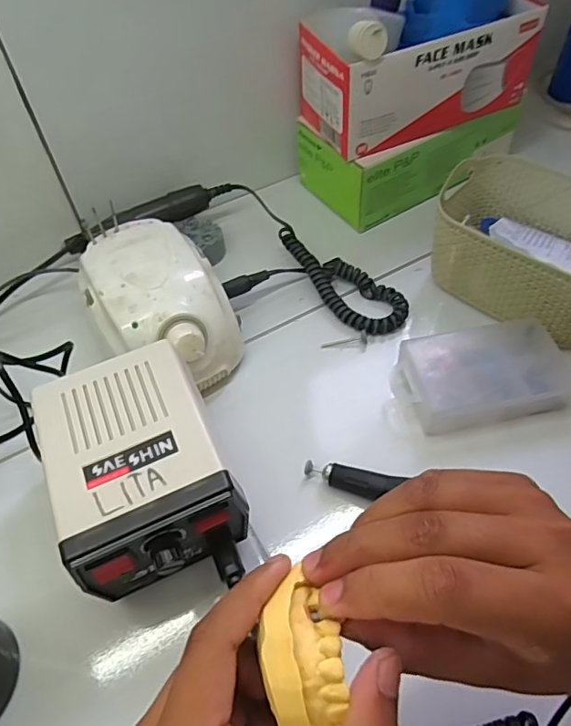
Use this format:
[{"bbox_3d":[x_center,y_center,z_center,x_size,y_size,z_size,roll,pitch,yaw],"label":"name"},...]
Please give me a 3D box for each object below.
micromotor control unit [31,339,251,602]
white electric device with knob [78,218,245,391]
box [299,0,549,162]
[{"bbox_3d":[-0.090,0.075,0.339,0.097,0.090,0.134,-21,55,-12],"label":"micromotor control unit"},{"bbox_3d":[-0.103,-0.044,0.431,0.101,0.086,0.139,-29,57,-18],"label":"white electric device with knob"},{"bbox_3d":[0.125,-0.284,0.486,0.203,0.100,0.095,-20,54,-12],"label":"box"}]

